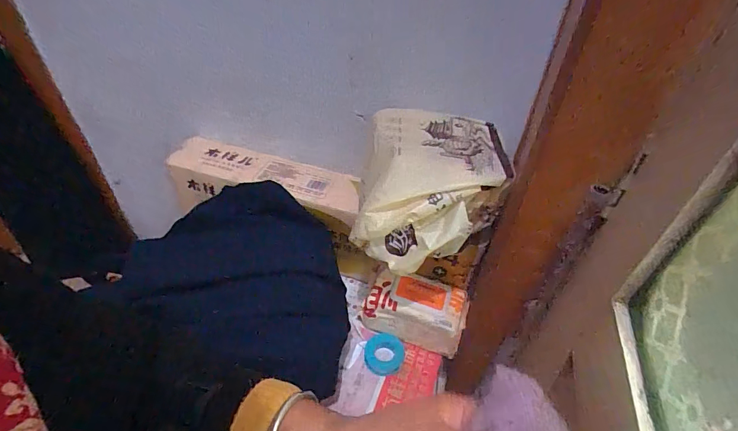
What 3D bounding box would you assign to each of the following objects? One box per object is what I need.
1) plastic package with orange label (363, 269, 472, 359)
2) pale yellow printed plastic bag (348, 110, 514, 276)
[{"bbox_3d":[0.081,0.156,0.662,0.163,0.076,0.097,17,45,15],"label":"plastic package with orange label"},{"bbox_3d":[0.084,-0.040,0.547,0.185,0.119,0.210,8,43,6],"label":"pale yellow printed plastic bag"}]

